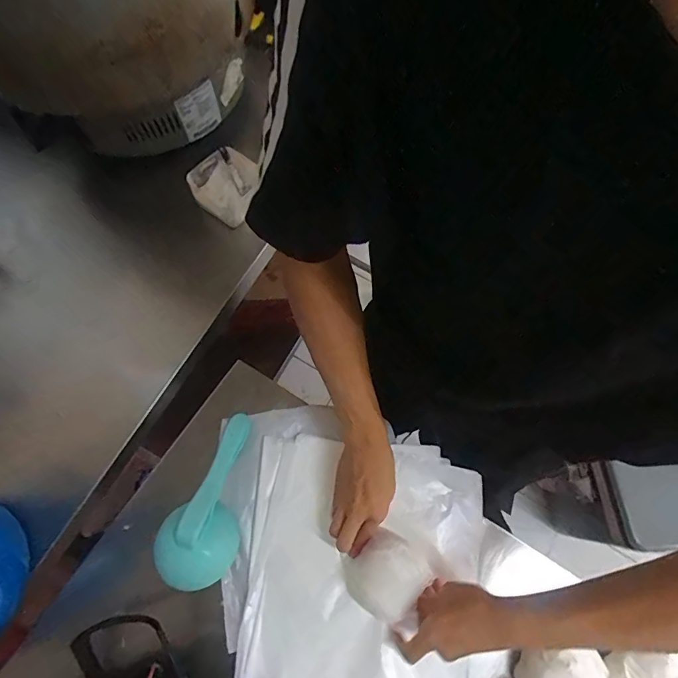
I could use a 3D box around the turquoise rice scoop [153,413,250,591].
[{"bbox_3d":[-0.145,0.200,0.525,0.087,0.040,0.196,26,71,10],"label":"turquoise rice scoop"}]

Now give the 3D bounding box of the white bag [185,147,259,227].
[{"bbox_3d":[-0.183,-0.249,0.689,0.088,0.058,0.103,37,73,14],"label":"white bag"}]

